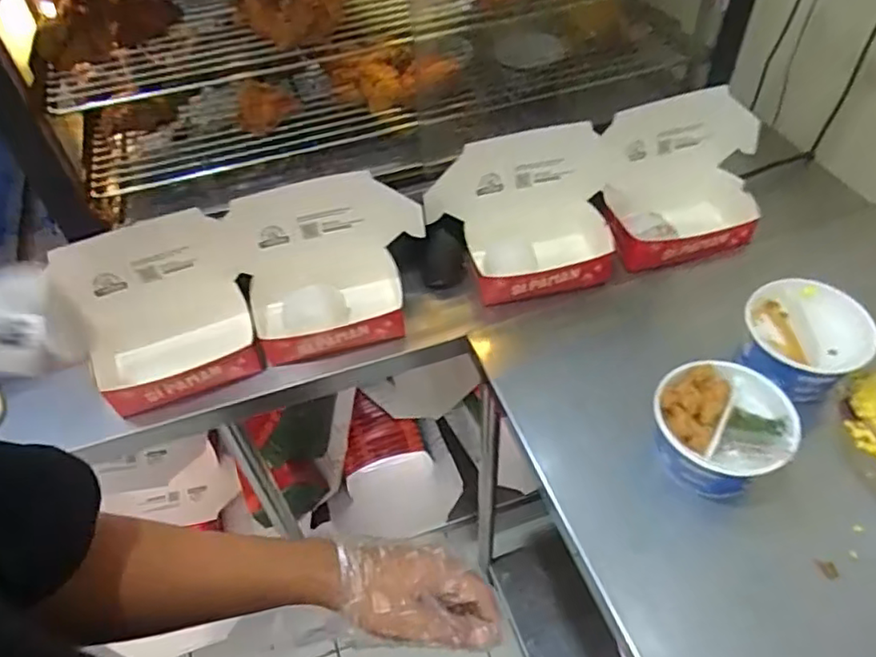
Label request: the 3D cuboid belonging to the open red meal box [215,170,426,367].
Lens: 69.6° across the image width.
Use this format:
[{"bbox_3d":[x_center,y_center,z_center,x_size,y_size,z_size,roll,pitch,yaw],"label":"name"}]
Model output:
[{"bbox_3d":[-0.135,-0.069,0.808,0.244,0.181,0.147,-13,50,-7],"label":"open red meal box"}]

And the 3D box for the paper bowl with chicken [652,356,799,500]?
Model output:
[{"bbox_3d":[0.285,0.099,0.634,0.122,0.076,0.132,-2,50,2],"label":"paper bowl with chicken"}]

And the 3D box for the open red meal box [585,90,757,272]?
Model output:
[{"bbox_3d":[0.344,-0.191,0.850,0.224,0.172,0.146,-12,50,-6],"label":"open red meal box"}]

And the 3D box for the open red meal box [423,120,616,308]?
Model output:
[{"bbox_3d":[0.125,-0.135,0.836,0.259,0.186,0.141,-11,50,-5],"label":"open red meal box"}]

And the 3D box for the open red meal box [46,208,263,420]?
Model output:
[{"bbox_3d":[-0.338,-0.003,0.780,0.212,0.194,0.146,-21,52,-14],"label":"open red meal box"}]

